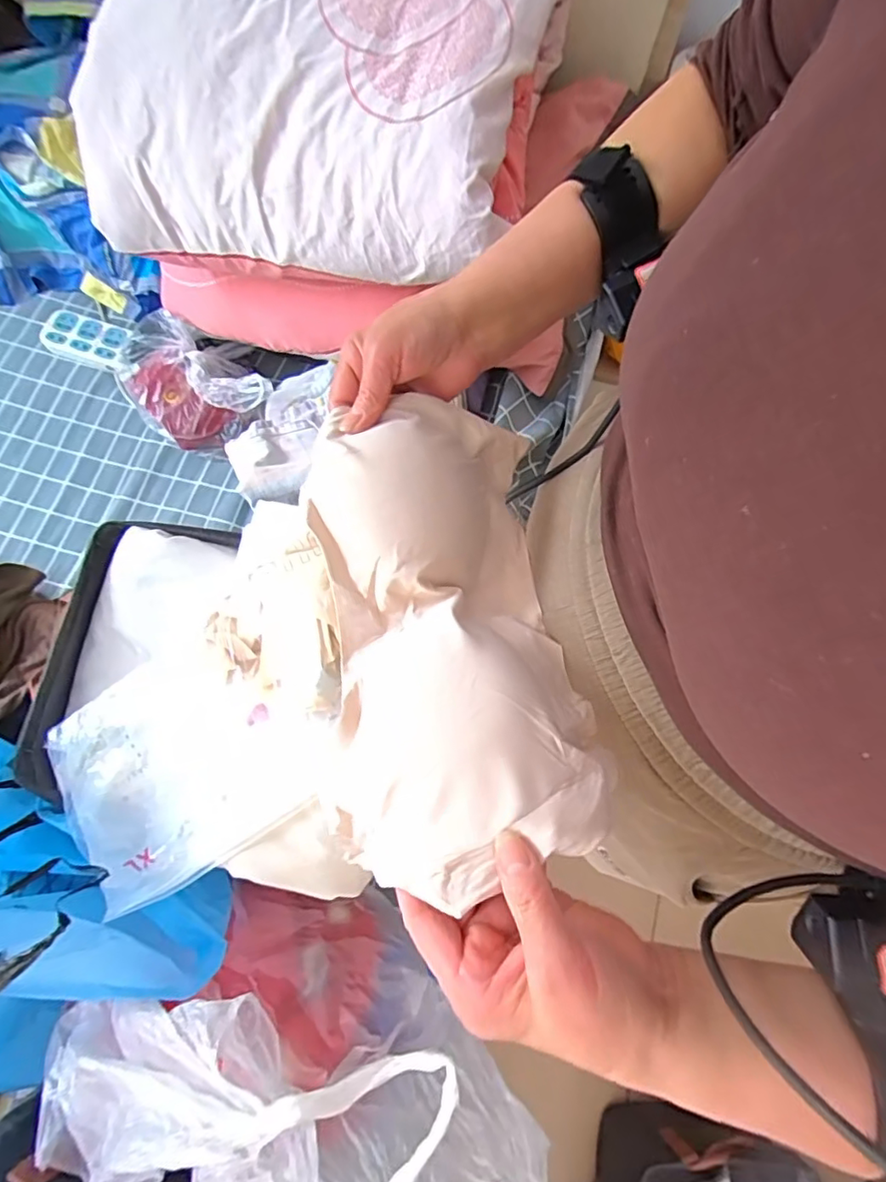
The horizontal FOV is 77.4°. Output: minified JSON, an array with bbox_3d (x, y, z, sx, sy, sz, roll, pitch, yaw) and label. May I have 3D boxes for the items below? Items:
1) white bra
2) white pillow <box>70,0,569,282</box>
[{"bbox_3d":[0.003,0.014,0.324,0.147,0.069,0.276,-7,60,-3],"label":"white bra"},{"bbox_3d":[-0.127,-0.551,0.589,0.452,0.158,0.361,11,73,3],"label":"white pillow"}]

